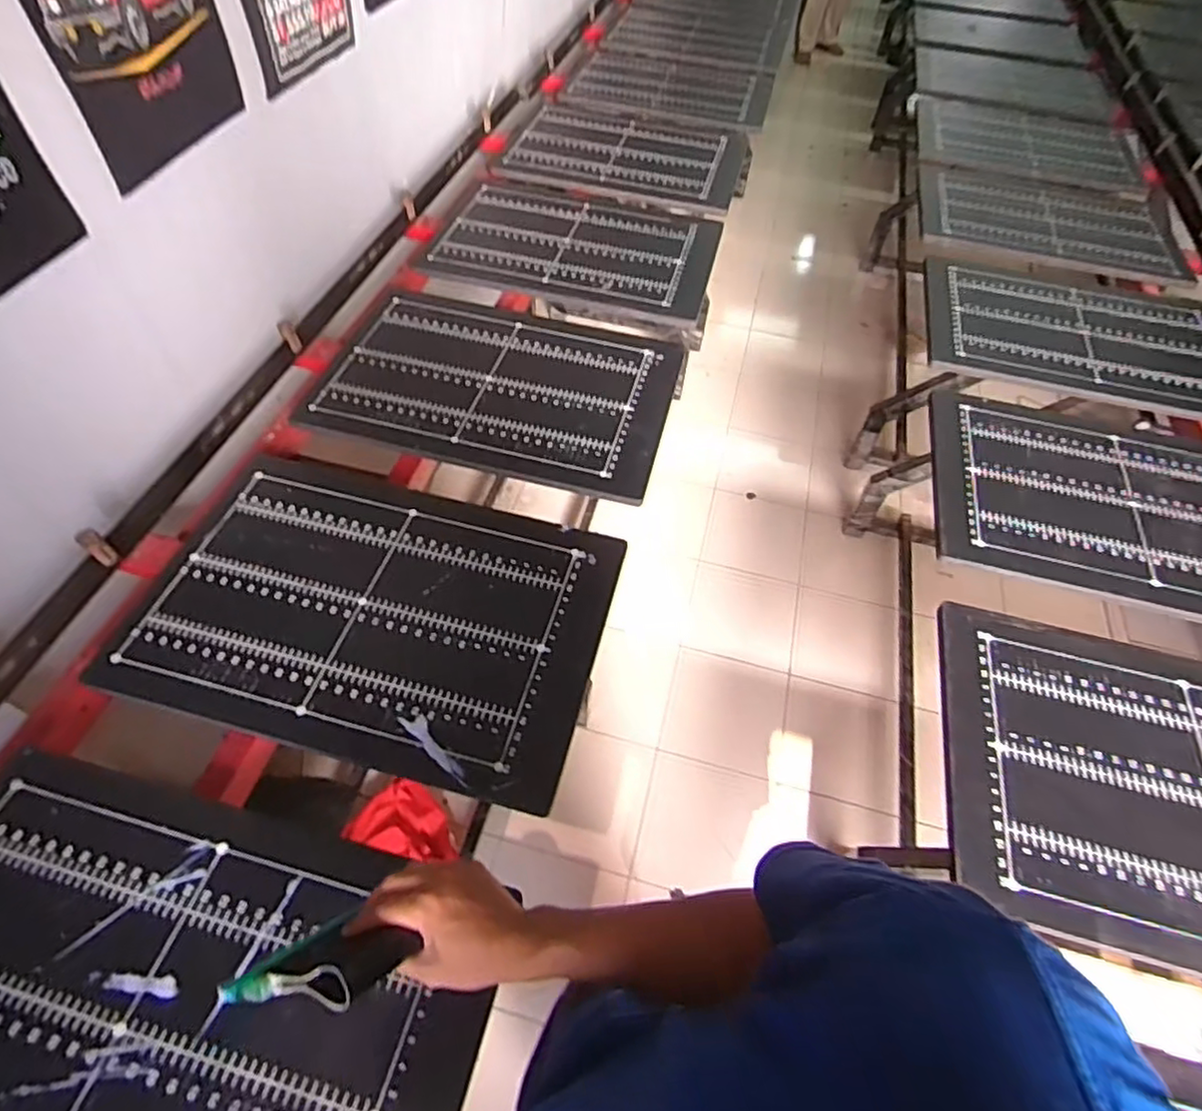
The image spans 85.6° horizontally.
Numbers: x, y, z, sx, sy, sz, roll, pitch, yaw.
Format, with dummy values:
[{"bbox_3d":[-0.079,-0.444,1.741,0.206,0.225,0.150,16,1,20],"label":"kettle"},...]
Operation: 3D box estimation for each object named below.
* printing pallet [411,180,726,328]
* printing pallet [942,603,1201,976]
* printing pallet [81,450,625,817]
[{"bbox_3d":[-0.053,-0.729,1.471,0.652,0.029,0.417,18,56,10],"label":"printing pallet"},{"bbox_3d":[0.738,0.294,0.770,0.614,0.045,0.392,16,53,7],"label":"printing pallet"},{"bbox_3d":[-0.302,0.071,0.890,0.603,0.027,0.406,13,54,7],"label":"printing pallet"}]

